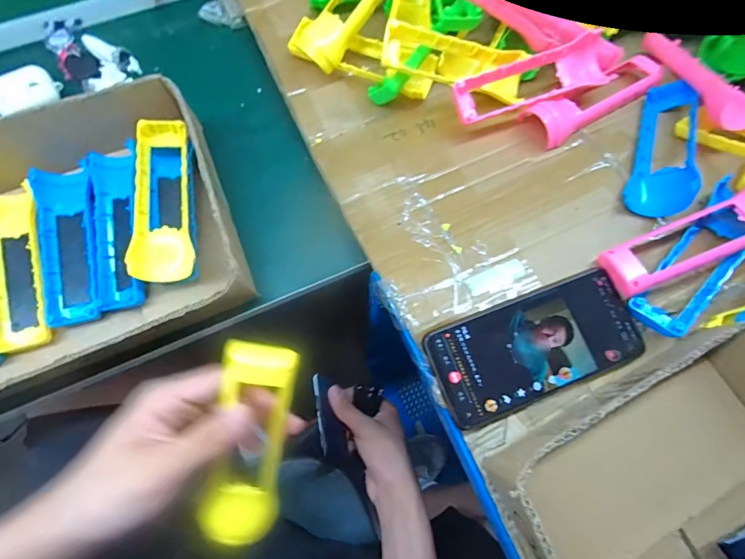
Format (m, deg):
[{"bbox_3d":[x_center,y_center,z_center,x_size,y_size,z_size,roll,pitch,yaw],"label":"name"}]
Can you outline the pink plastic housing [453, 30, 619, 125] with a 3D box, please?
[{"bbox_3d":[0.156,-0.193,0.384,0.155,0.030,0.044,-18,75,-7],"label":"pink plastic housing"}]

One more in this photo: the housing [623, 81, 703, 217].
[{"bbox_3d":[0.268,-0.128,0.354,0.040,0.044,0.165,23,74,5],"label":"housing"}]

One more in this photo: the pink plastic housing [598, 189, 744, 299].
[{"bbox_3d":[0.267,-0.034,0.314,0.161,0.031,0.048,-23,76,-9],"label":"pink plastic housing"}]

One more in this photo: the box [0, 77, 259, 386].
[{"bbox_3d":[-0.360,0.003,0.339,0.473,0.090,0.222,-20,75,-8],"label":"box"}]

